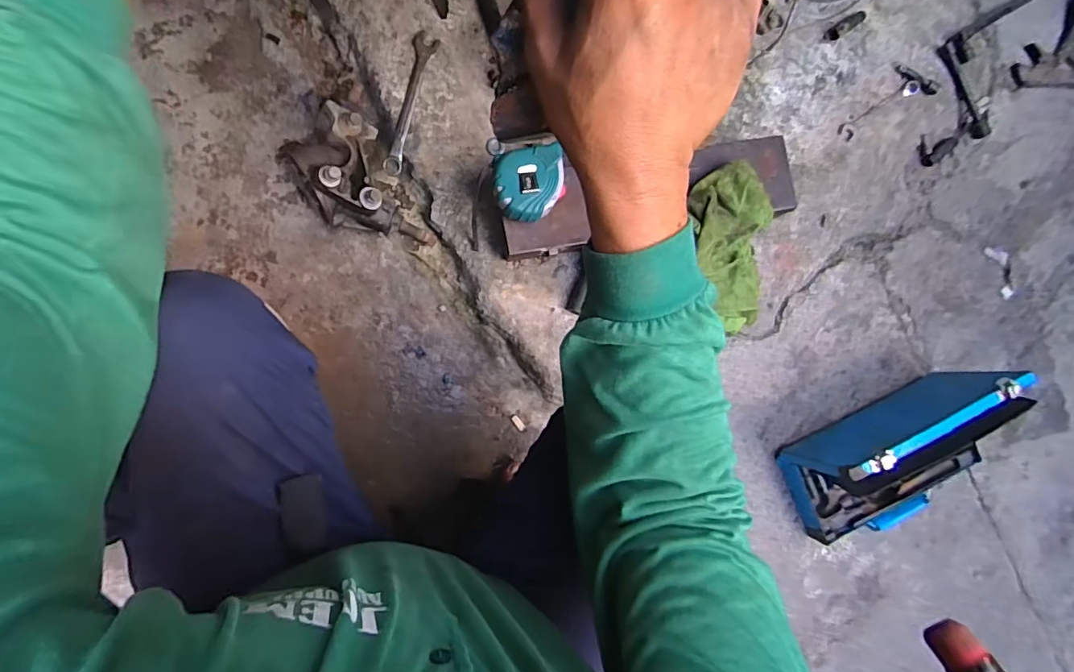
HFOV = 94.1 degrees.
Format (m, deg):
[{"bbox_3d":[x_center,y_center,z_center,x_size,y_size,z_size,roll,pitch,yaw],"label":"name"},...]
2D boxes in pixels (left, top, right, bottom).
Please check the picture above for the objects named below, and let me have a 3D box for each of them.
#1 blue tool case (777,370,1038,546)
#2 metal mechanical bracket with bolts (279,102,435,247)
[{"bbox_3d":[0.549,0.198,0.722,0.301,0.173,0.198,-24,92,-7],"label":"blue tool case"},{"bbox_3d":[-0.238,-0.196,0.660,0.122,0.114,0.199,-34,93,-7],"label":"metal mechanical bracket with bolts"}]

